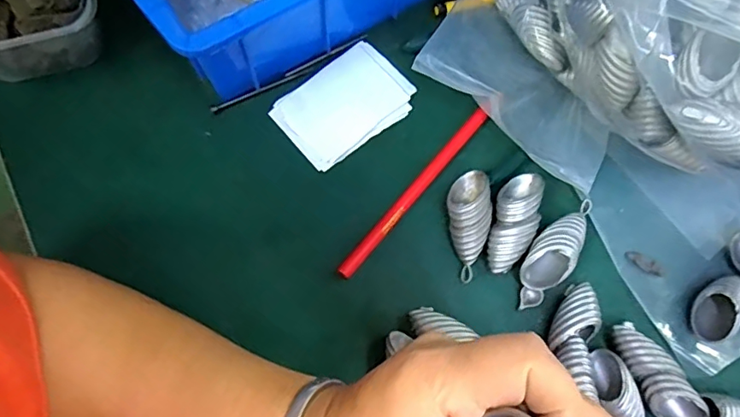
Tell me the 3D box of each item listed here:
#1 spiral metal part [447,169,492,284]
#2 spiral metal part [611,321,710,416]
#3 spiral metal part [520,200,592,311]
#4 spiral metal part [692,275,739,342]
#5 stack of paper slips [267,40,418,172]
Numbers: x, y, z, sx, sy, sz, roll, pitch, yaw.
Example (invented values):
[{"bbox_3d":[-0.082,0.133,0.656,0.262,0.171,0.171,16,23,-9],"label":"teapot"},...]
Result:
[{"bbox_3d":[0.061,0.009,0.320,0.025,0.021,0.068,3,75,-1],"label":"spiral metal part"},{"bbox_3d":[0.166,0.099,0.302,0.025,0.023,0.066,-32,78,-10],"label":"spiral metal part"},{"bbox_3d":[0.116,0.025,0.321,0.027,0.026,0.078,34,76,7],"label":"spiral metal part"},{"bbox_3d":[0.214,0.059,0.317,0.022,0.022,0.043,30,76,6],"label":"spiral metal part"},{"bbox_3d":[-0.017,-0.072,0.350,0.088,0.006,0.061,-40,80,-11],"label":"stack of paper slips"}]

